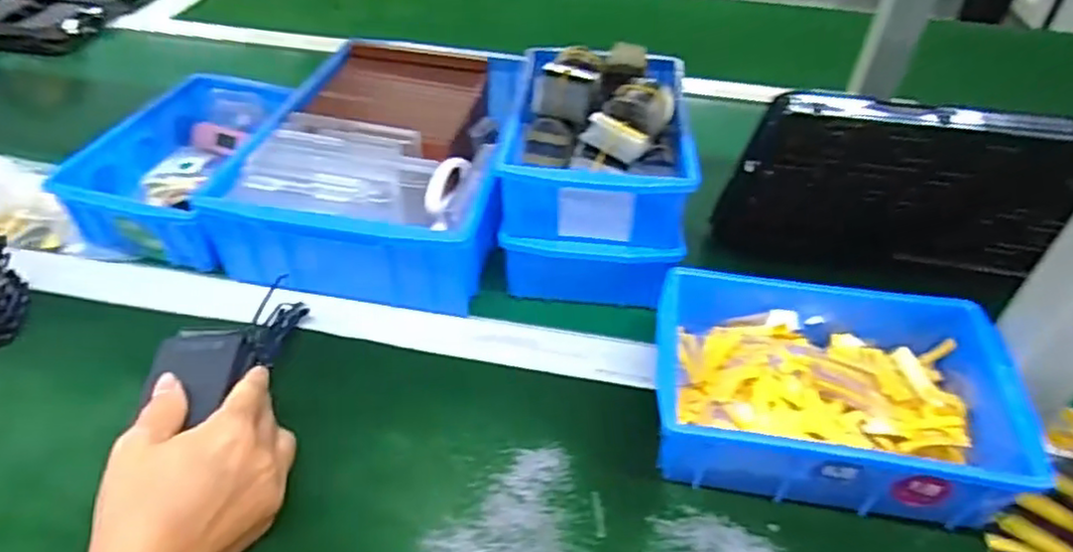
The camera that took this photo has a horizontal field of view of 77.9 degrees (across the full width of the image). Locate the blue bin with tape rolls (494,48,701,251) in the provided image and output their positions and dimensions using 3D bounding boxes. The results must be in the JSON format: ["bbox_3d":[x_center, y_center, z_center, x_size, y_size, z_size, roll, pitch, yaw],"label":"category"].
[{"bbox_3d":[0.048,-0.114,0.506,0.132,0.057,0.194,5,42,3],"label":"blue bin with tape rolls"}]

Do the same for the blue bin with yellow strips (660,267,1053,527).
[{"bbox_3d":[0.176,0.065,0.413,0.202,0.058,0.145,9,43,7],"label":"blue bin with yellow strips"}]

